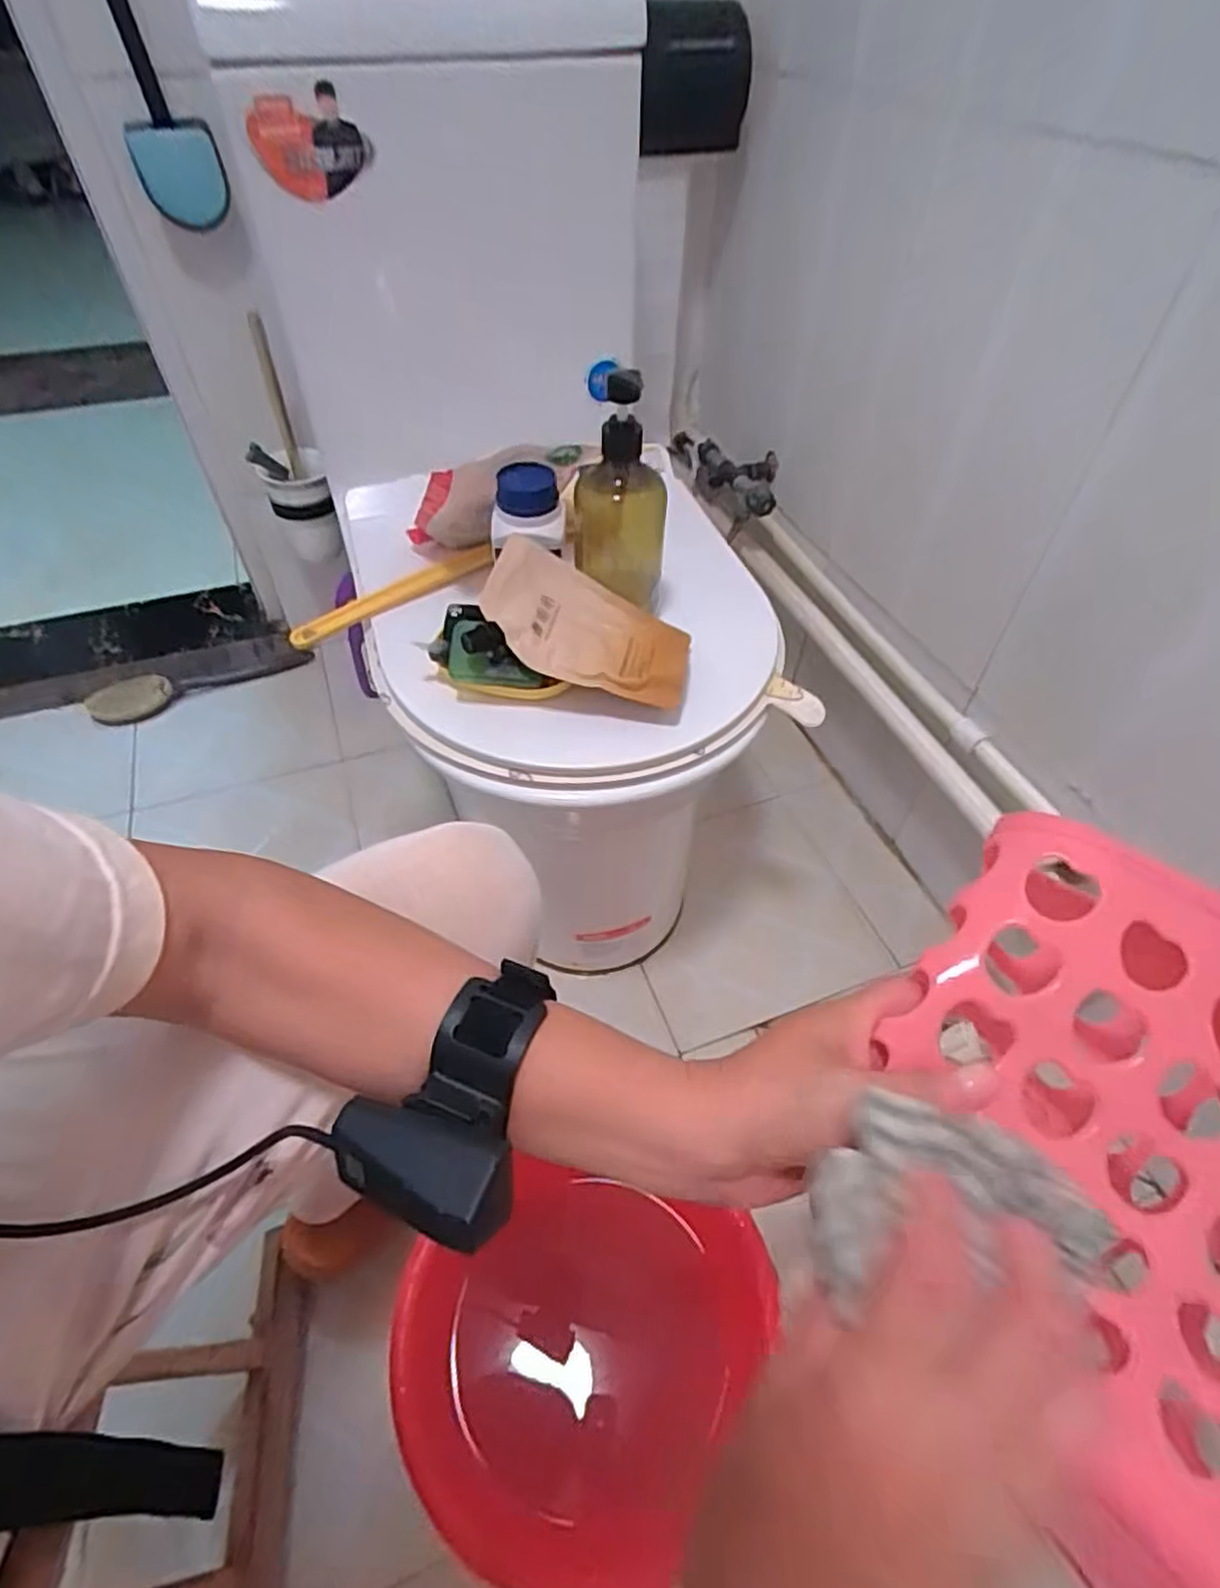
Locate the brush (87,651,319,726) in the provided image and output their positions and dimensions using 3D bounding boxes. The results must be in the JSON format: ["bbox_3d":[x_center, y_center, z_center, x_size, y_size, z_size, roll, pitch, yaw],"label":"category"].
[{"bbox_3d":[-0.652,-0.178,1.169,0.329,0.036,0.075,-21,53,-17],"label":"brush"}]

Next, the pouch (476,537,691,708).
[{"bbox_3d":[-0.019,-0.130,0.577,0.169,0.023,0.105,19,56,-10],"label":"pouch"}]

